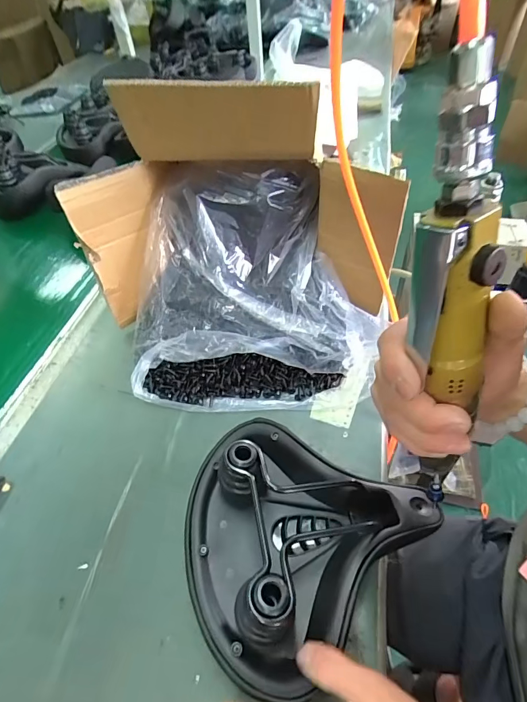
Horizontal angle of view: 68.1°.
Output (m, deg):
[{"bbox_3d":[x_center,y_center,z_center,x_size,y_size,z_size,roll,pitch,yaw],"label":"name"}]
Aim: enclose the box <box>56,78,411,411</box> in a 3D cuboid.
[{"bbox_3d":[-0.049,-0.129,0.522,0.415,0.348,0.288,10,50,11],"label":"box"}]

